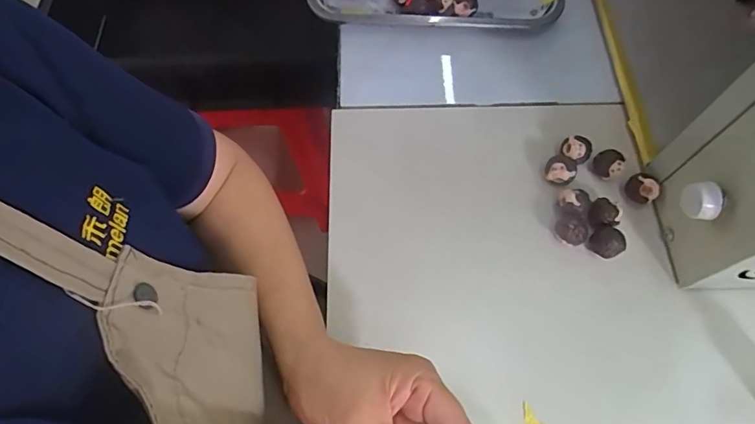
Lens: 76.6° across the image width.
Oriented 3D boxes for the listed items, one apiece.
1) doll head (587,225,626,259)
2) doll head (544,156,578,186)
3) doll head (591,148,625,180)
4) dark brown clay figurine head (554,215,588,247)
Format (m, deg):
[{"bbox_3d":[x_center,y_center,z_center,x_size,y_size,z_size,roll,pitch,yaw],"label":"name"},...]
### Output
[{"bbox_3d":[0.185,0.024,0.383,0.025,0.020,0.023,0,64,0],"label":"doll head"},{"bbox_3d":[0.157,-0.036,0.410,0.024,0.021,0.020,13,65,7],"label":"doll head"},{"bbox_3d":[0.199,-0.041,0.414,0.024,0.023,0.019,39,70,18],"label":"doll head"},{"bbox_3d":[0.156,0.015,0.386,0.025,0.026,0.019,39,70,18],"label":"dark brown clay figurine head"}]

